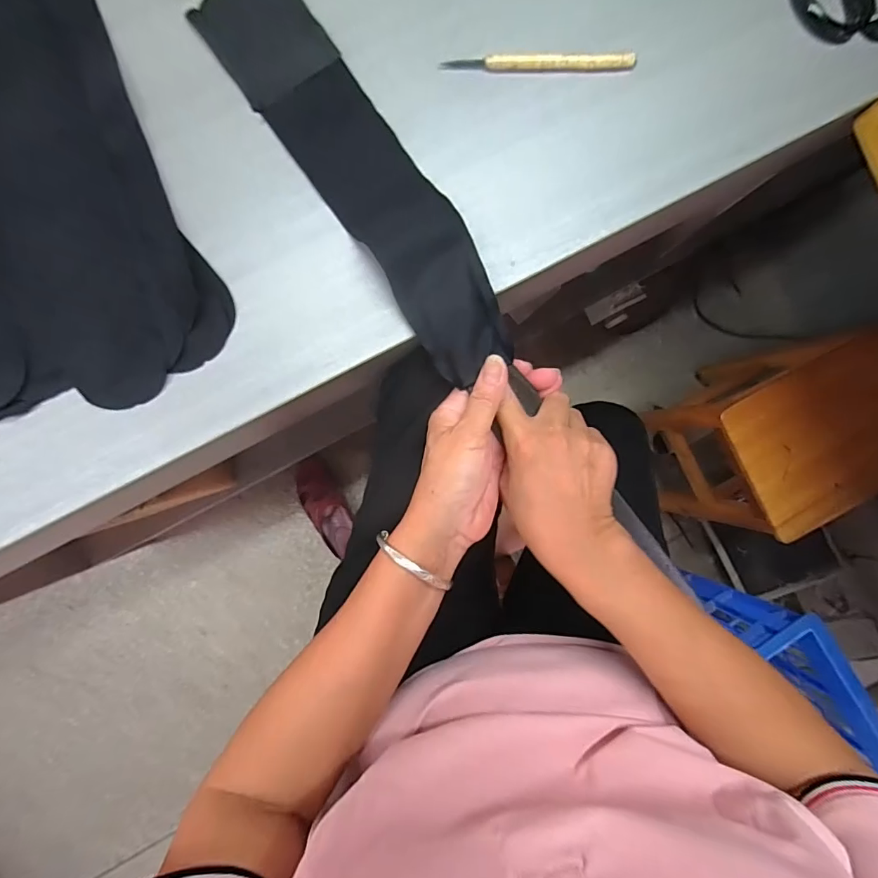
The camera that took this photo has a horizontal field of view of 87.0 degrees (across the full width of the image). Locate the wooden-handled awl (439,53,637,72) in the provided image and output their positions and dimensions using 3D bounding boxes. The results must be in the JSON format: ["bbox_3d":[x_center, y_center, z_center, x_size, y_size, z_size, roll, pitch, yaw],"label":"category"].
[{"bbox_3d":[0.077,-0.280,0.344,0.142,0.012,0.011,-3,91,-6],"label":"wooden-handled awl"}]

